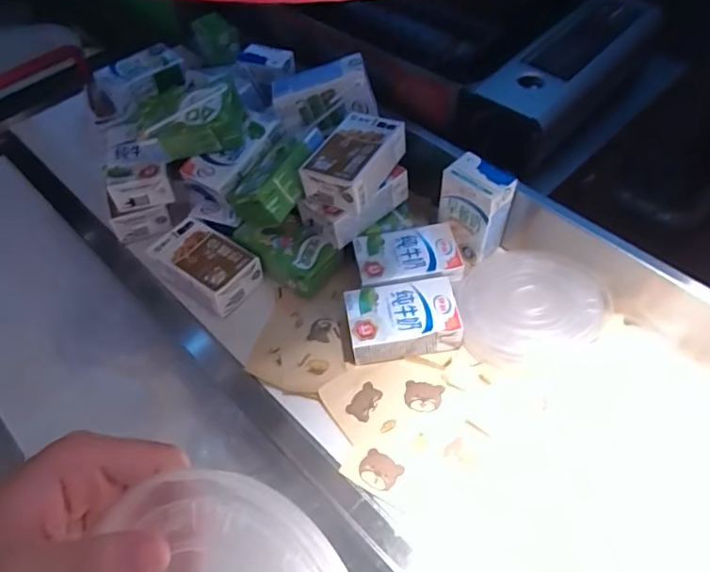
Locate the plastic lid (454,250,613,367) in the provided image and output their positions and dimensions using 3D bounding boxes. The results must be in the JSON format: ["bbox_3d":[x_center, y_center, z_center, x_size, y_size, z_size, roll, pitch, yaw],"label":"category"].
[{"bbox_3d":[0.169,0.019,0.536,0.137,0.023,0.127,9,50,28],"label":"plastic lid"}]

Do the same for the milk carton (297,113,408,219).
[{"bbox_3d":[-0.002,-0.132,0.568,0.069,0.039,0.106,23,58,18],"label":"milk carton"}]

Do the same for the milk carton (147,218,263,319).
[{"bbox_3d":[-0.162,-0.023,0.595,0.105,0.041,0.071,34,63,24],"label":"milk carton"}]

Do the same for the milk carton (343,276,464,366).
[{"bbox_3d":[0.047,0.035,0.544,0.107,0.039,0.065,-8,54,-3],"label":"milk carton"}]

